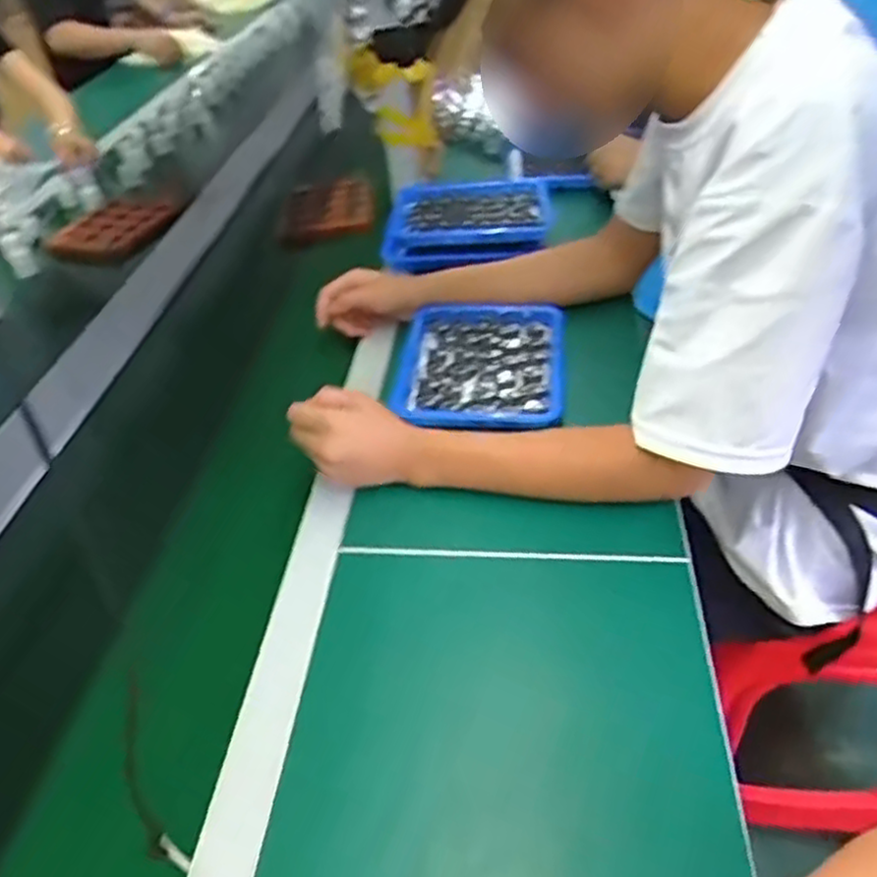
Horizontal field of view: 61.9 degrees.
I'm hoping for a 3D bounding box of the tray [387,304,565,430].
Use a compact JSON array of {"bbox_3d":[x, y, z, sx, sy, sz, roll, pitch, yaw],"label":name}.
[{"bbox_3d":[0.045,-0.082,0.806,0.180,0.025,0.204,1,41,10],"label":"tray"}]

